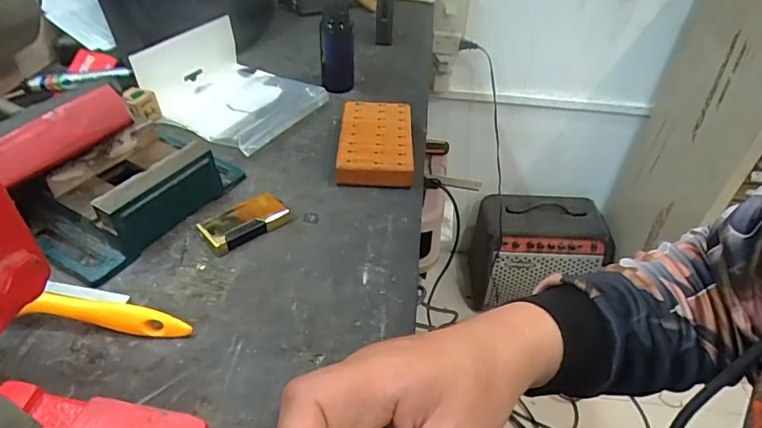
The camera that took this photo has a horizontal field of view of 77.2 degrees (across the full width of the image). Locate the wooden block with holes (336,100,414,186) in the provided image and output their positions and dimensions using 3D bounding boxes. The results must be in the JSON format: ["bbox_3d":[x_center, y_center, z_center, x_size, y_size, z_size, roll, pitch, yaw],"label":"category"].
[{"bbox_3d":[-0.005,-0.073,0.490,0.072,0.029,0.119,3,41,-2],"label":"wooden block with holes"}]

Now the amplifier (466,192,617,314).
[{"bbox_3d":[0.404,0.117,1.280,0.316,0.300,0.200,1,41,-1],"label":"amplifier"}]

